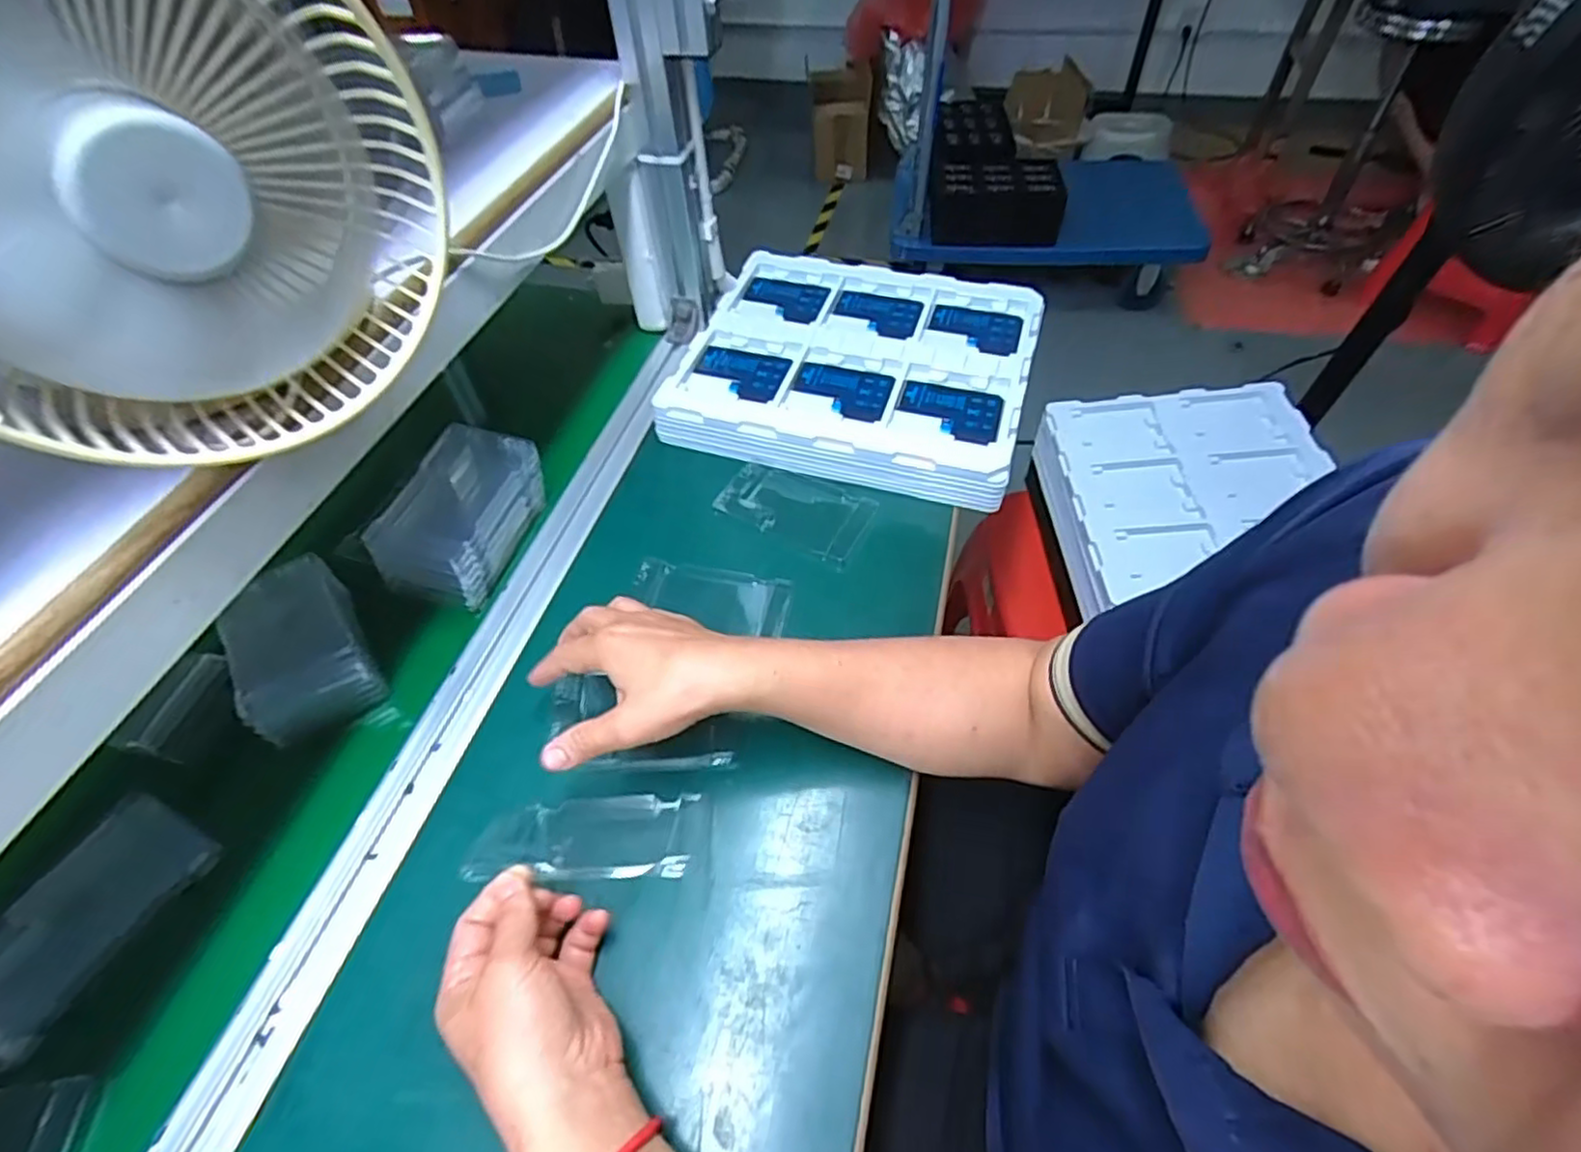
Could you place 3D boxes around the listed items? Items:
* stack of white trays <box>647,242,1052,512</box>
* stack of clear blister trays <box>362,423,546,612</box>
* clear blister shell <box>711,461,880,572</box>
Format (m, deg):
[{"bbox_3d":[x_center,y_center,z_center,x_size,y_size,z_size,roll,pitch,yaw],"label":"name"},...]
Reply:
[{"bbox_3d":[0.067,-0.207,0.681,0.322,0.063,0.279,14,55,14],"label":"stack of white trays"},{"bbox_3d":[-0.257,-0.043,0.548,0.076,0.076,0.138,13,54,13],"label":"stack of clear blister trays"},{"bbox_3d":[0.002,-0.061,0.595,0.136,0.013,0.078,22,57,19],"label":"clear blister shell"}]

